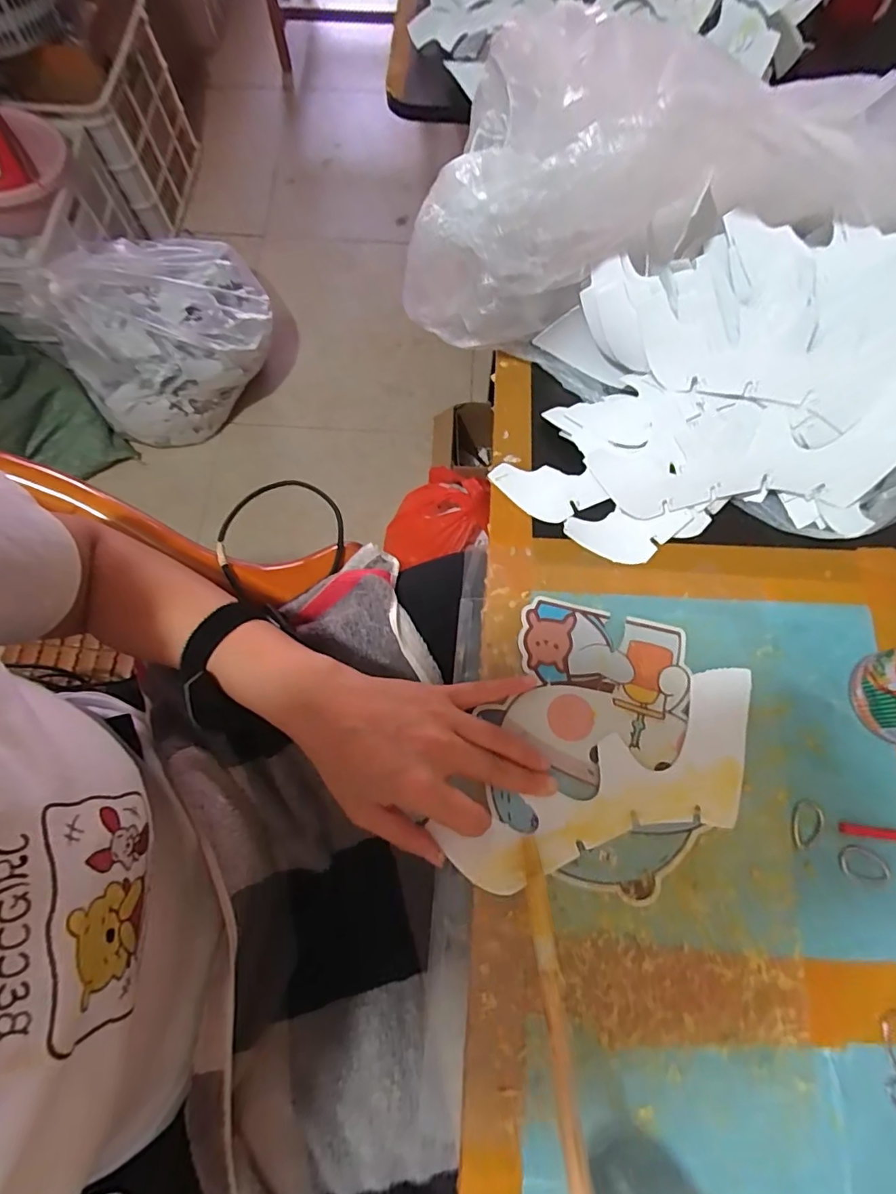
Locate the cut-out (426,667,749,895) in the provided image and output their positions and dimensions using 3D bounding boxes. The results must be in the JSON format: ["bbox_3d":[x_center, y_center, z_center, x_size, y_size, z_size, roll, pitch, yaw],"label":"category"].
[{"bbox_3d":[0.110,0.128,0.337,0.225,0.007,0.079,-25,75,-8],"label":"cut-out"}]

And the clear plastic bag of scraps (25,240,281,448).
[{"bbox_3d":[-0.600,-0.580,1.152,0.447,0.272,0.340,-39,77,-11],"label":"clear plastic bag of scraps"}]

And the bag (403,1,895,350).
[{"bbox_3d":[0.168,-0.268,0.361,0.397,0.162,0.104,-3,74,-1],"label":"bag"}]

